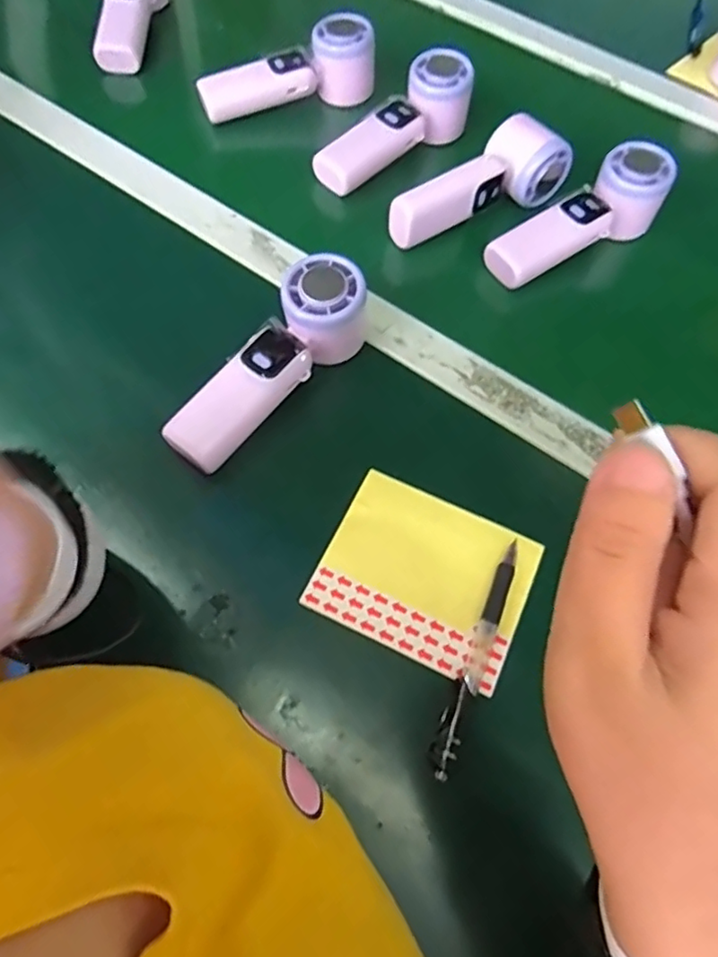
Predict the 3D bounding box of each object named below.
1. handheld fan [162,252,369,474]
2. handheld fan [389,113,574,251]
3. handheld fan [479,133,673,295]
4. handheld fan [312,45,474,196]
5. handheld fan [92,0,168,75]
[{"bbox_3d":[-0.054,-0.073,0.409,0.059,0.052,0.168,39,80,16],"label":"handheld fan"},{"bbox_3d":[0.096,-0.249,0.504,0.172,0.054,0.047,-26,68,-19],"label":"handheld fan"},{"bbox_3d":[0.181,-0.210,0.500,0.166,0.045,0.053,-33,68,-4],"label":"handheld fan"},{"bbox_3d":[0.034,-0.311,0.544,0.172,0.053,0.055,-40,70,-8],"label":"handheld fan"},{"bbox_3d":[-0.235,-0.479,0.609,0.054,0.047,0.155,5,78,0],"label":"handheld fan"}]

